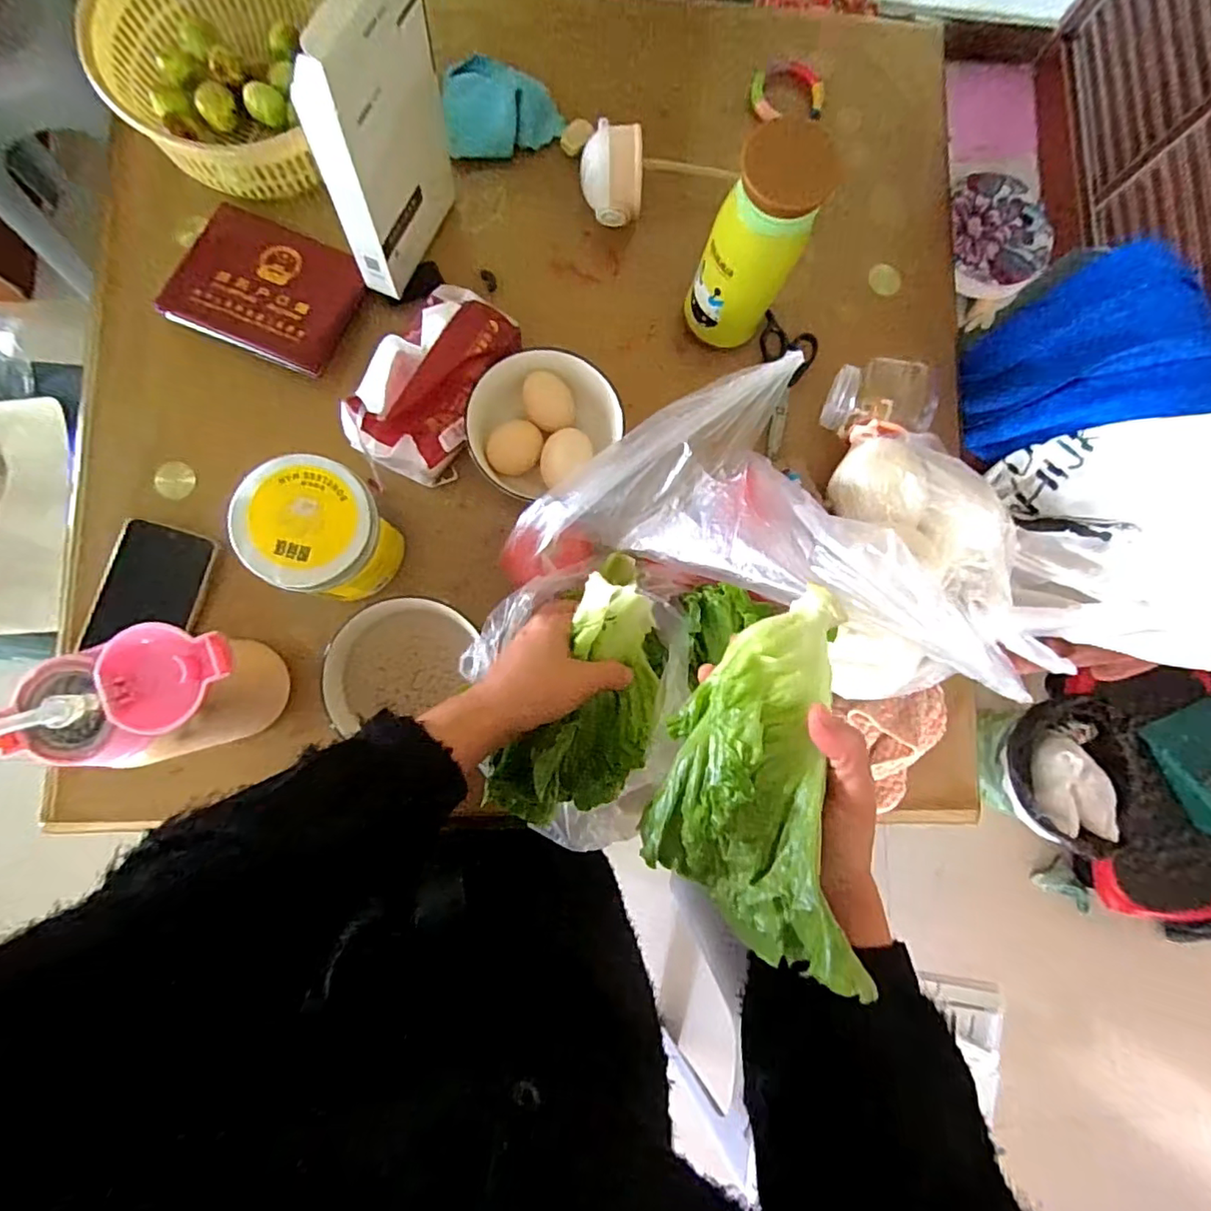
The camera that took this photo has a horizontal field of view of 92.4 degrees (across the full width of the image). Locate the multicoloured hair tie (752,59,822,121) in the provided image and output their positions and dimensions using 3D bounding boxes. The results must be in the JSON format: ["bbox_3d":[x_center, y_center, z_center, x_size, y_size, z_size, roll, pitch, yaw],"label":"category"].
[{"bbox_3d":[0.180,-0.505,0.573,0.070,0.015,0.057,11,84,-4],"label":"multicoloured hair tie"}]

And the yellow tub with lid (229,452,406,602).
[{"bbox_3d":[-0.213,-0.054,0.453,0.089,0.106,0.096,0,84,-5],"label":"yellow tub with lid"}]

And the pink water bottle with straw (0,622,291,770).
[{"bbox_3d":[-0.268,0.060,0.386,0.132,0.177,0.069,-18,86,-6],"label":"pink water bottle with straw"}]

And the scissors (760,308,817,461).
[{"bbox_3d":[0.169,-0.206,0.548,0.054,0.015,0.134,9,84,-4],"label":"scissors"}]

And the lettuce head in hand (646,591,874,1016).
[{"bbox_3d":[0.079,0.075,0.303,0.083,0.066,0.186,15,68,-3],"label":"lettuce head in hand"}]

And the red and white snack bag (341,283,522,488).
[{"bbox_3d":[-0.144,-0.187,0.470,0.091,0.070,0.160,31,83,-1],"label":"red and white snack bag"}]

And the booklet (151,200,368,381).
[{"bbox_3d":[-0.292,-0.275,0.497,0.143,0.009,0.115,23,83,-2],"label":"booklet"}]

